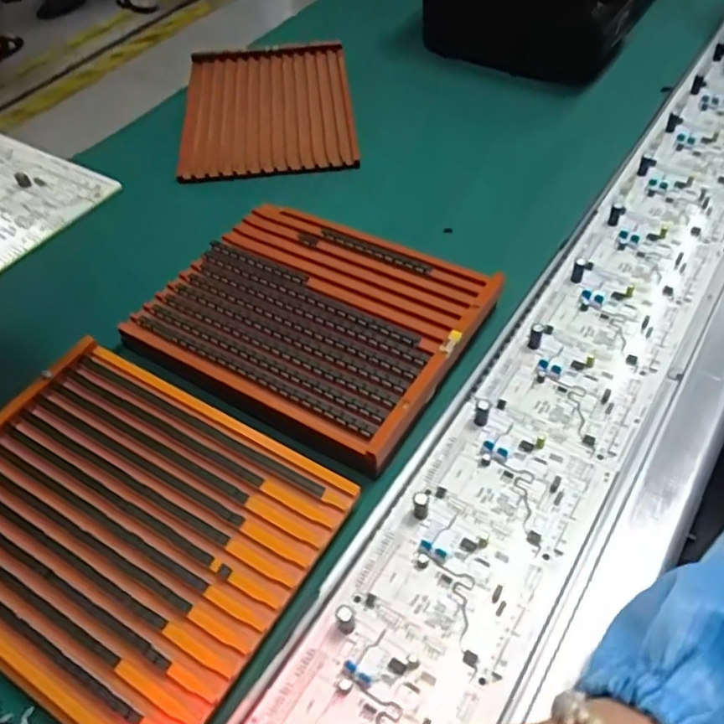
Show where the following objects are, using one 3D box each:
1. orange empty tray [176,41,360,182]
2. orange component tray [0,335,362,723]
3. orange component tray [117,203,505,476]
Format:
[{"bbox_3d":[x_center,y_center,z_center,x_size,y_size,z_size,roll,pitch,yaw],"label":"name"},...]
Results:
[{"bbox_3d":[-0.103,-0.286,0.719,0.179,0.015,0.242,-4,52,-2],"label":"orange empty tray"},{"bbox_3d":[-0.151,0.101,0.404,0.235,0.034,0.184,26,57,20],"label":"orange component tray"},{"bbox_3d":[-0.038,-0.036,0.500,0.232,0.045,0.179,26,57,20],"label":"orange component tray"}]

